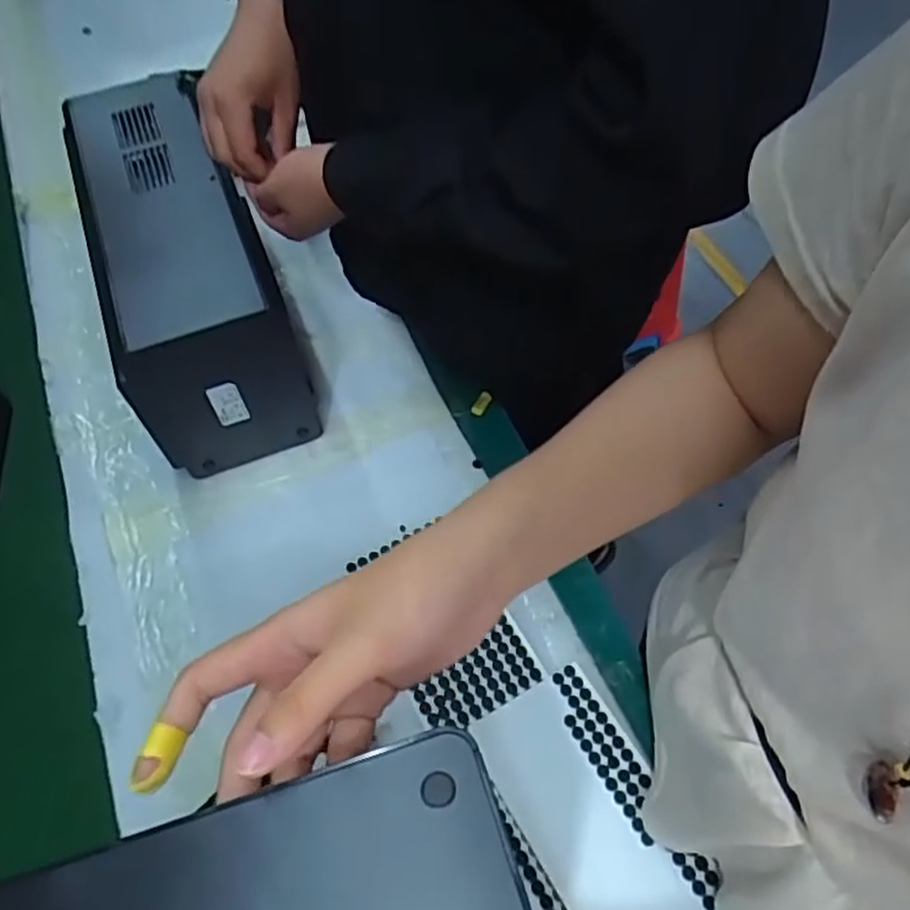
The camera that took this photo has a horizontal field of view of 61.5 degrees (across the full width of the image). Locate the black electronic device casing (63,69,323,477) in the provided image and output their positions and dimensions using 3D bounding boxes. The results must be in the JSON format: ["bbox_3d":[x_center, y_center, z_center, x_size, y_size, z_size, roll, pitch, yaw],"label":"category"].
[{"bbox_3d":[-0.255,-0.176,0.750,0.145,0.195,0.338,-20,60,-8],"label":"black electronic device casing"}]

